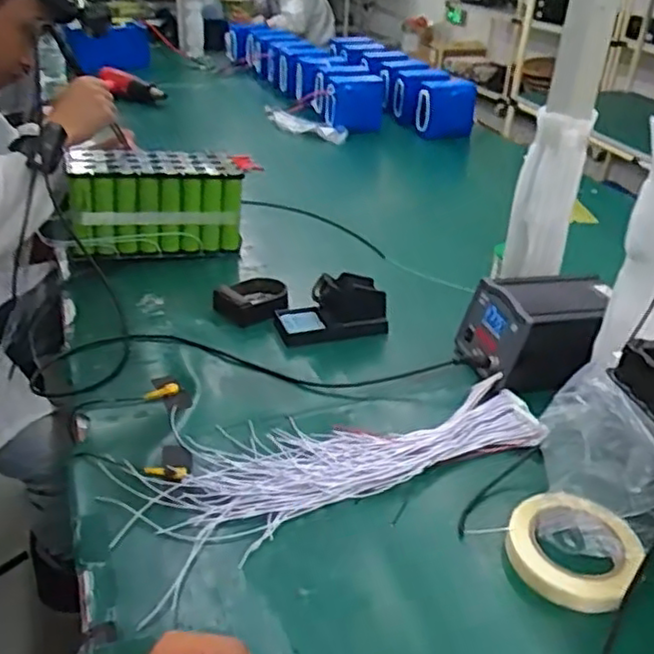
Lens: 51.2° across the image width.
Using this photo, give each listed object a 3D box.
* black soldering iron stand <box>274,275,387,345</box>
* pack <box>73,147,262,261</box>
[{"bbox_3d":[0.008,-0.025,0.947,0.152,0.072,0.069,-4,32,-10],"label":"black soldering iron stand"},{"bbox_3d":[-0.285,-0.208,1.151,0.287,0.159,0.130,-11,34,-20],"label":"pack"}]

